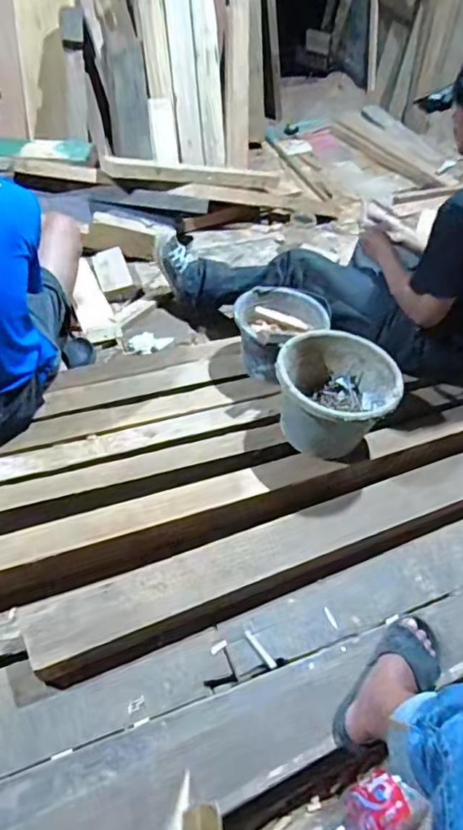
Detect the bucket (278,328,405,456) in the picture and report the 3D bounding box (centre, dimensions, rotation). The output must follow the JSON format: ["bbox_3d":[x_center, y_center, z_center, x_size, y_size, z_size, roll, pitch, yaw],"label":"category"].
[{"bbox_3d":[0.235,-0.048,1.328,0.263,0.231,0.260,3,45,-3],"label":"bucket"}]

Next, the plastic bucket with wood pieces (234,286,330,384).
[{"bbox_3d":[0.108,-0.195,1.502,0.213,0.192,0.234,31,50,23],"label":"plastic bucket with wood pieces"}]

